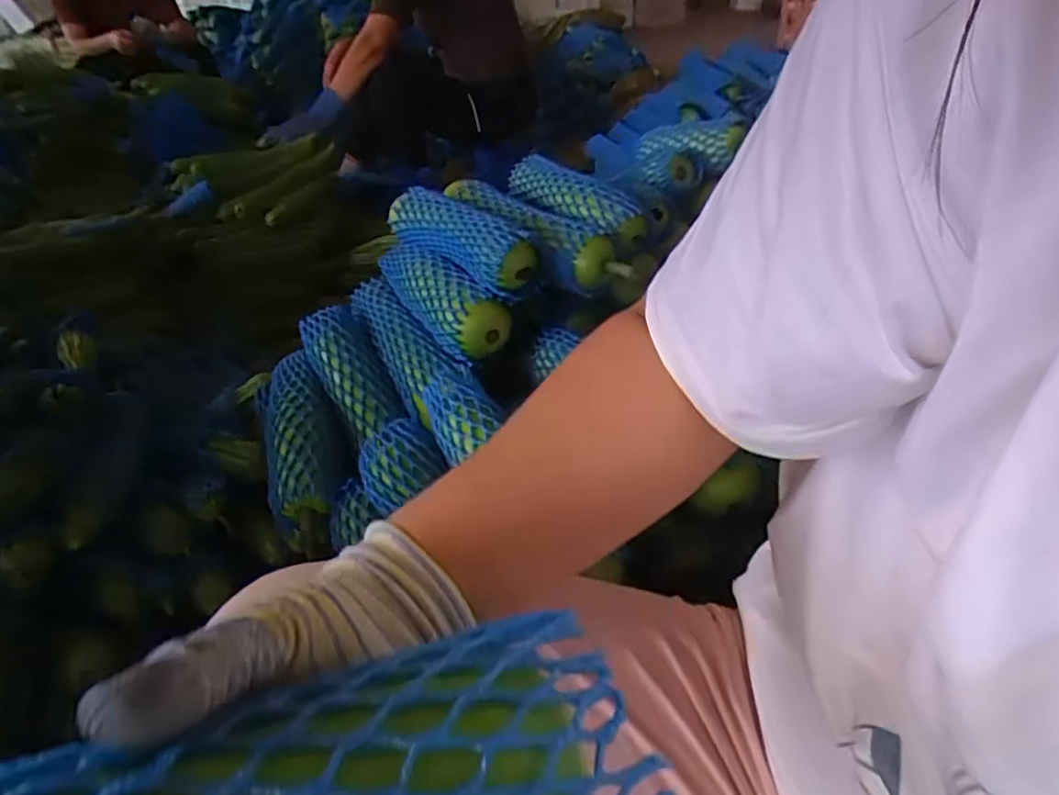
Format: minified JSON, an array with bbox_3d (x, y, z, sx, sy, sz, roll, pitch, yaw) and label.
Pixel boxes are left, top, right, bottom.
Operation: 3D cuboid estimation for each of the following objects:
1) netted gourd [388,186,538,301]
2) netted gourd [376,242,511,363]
[{"bbox_3d":[-0.079,-0.179,0.674,0.065,0.058,0.232,-27,40,-29],"label":"netted gourd"},{"bbox_3d":[-0.102,-0.118,0.682,0.070,0.067,0.214,-22,38,-24],"label":"netted gourd"}]

